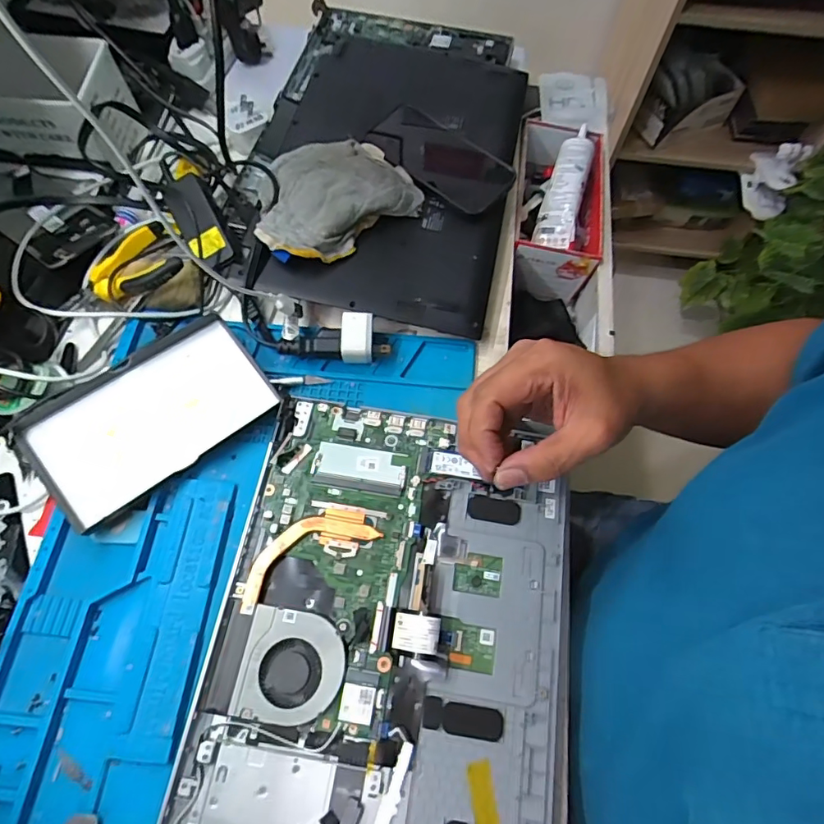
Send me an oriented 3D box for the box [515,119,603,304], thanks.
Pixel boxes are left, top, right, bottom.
[{"bbox_3d":[0.161,-0.231,0.578,0.090,0.093,0.173,9,66,3],"label":"box"}]

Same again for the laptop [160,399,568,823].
[{"bbox_3d":[-0.017,0.169,0.349,0.234,0.014,0.350,10,66,4],"label":"laptop"}]

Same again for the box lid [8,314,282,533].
[{"bbox_3d":[-0.209,0.002,0.414,0.177,0.028,0.106,-35,71,-15],"label":"box lid"}]

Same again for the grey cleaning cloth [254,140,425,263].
[{"bbox_3d":[-0.083,-0.206,0.483,0.151,0.030,0.128,-36,71,-15],"label":"grey cleaning cloth"}]

